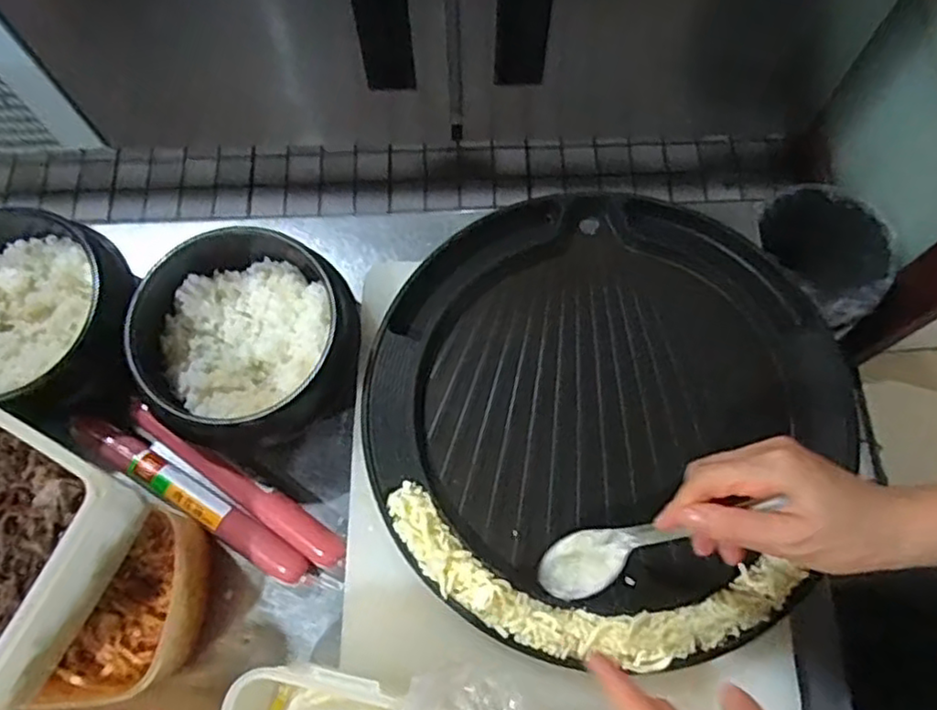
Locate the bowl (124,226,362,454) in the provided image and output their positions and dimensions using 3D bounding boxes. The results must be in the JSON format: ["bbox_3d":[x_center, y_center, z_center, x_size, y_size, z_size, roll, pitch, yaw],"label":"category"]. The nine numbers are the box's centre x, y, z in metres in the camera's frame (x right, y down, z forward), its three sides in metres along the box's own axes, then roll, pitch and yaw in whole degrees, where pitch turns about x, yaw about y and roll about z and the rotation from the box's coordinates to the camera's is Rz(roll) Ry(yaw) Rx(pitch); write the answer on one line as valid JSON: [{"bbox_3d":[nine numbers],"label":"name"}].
[{"bbox_3d":[-0.163,-0.010,0.495,0.160,0.077,0.147,0,70,0],"label":"bowl"}]

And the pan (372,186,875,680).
[{"bbox_3d":[0.097,0.035,0.481,0.326,0.033,0.321,0,70,0],"label":"pan"}]

